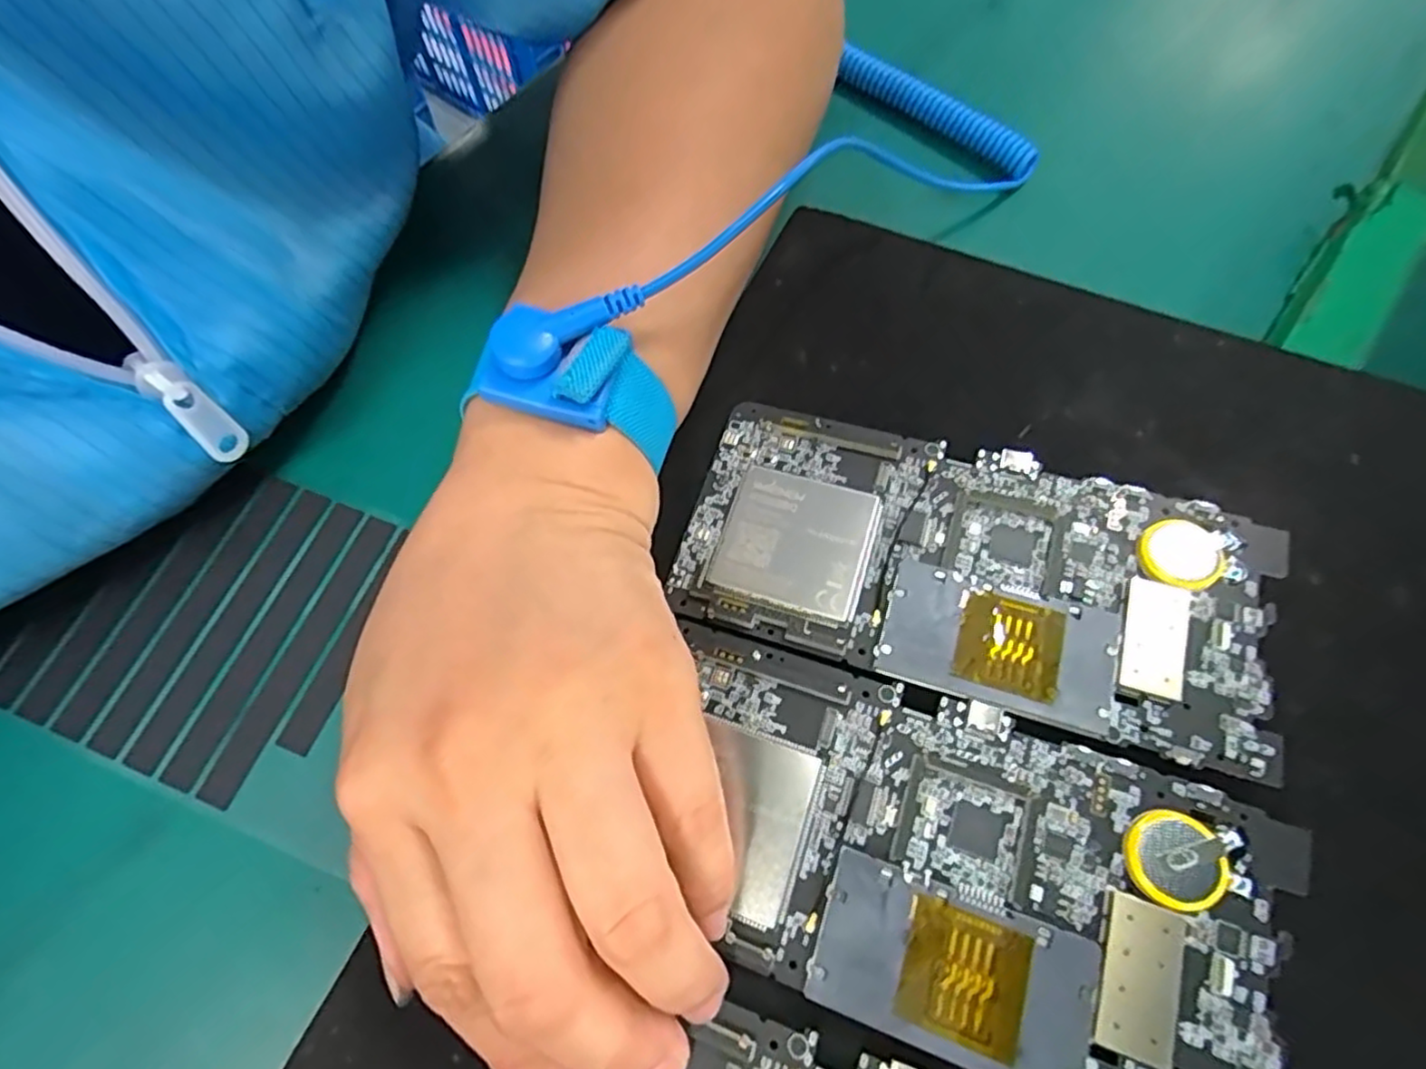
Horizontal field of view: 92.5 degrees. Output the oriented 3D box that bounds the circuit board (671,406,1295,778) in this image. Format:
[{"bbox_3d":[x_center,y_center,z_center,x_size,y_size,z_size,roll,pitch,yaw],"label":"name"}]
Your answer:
[{"bbox_3d":[0.068,0.009,0.188,0.150,0.004,0.071,15,68,14],"label":"circuit board"}]

